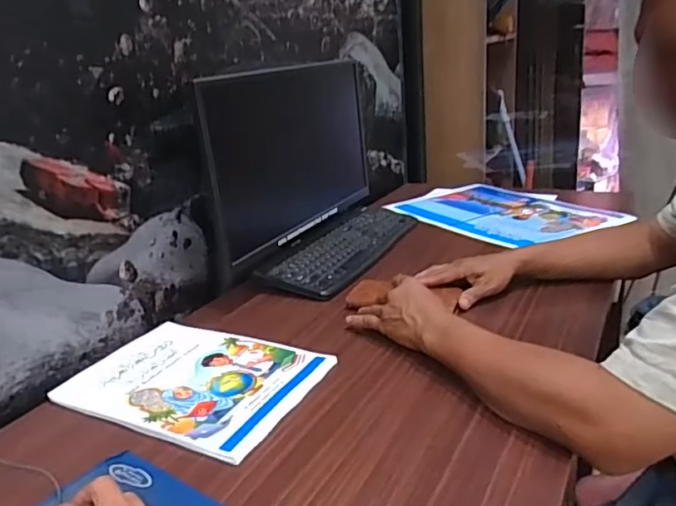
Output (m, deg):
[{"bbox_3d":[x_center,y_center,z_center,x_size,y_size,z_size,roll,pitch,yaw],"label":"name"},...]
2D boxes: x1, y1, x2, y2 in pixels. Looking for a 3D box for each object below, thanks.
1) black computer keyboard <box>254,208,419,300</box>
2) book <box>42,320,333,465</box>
[{"bbox_3d":[0.022,-0.017,1.111,0.154,0.034,0.429,5,22,25],"label":"black computer keyboard"},{"bbox_3d":[-0.182,0.159,0.712,0.305,0.008,0.212,6,22,28],"label":"book"}]

